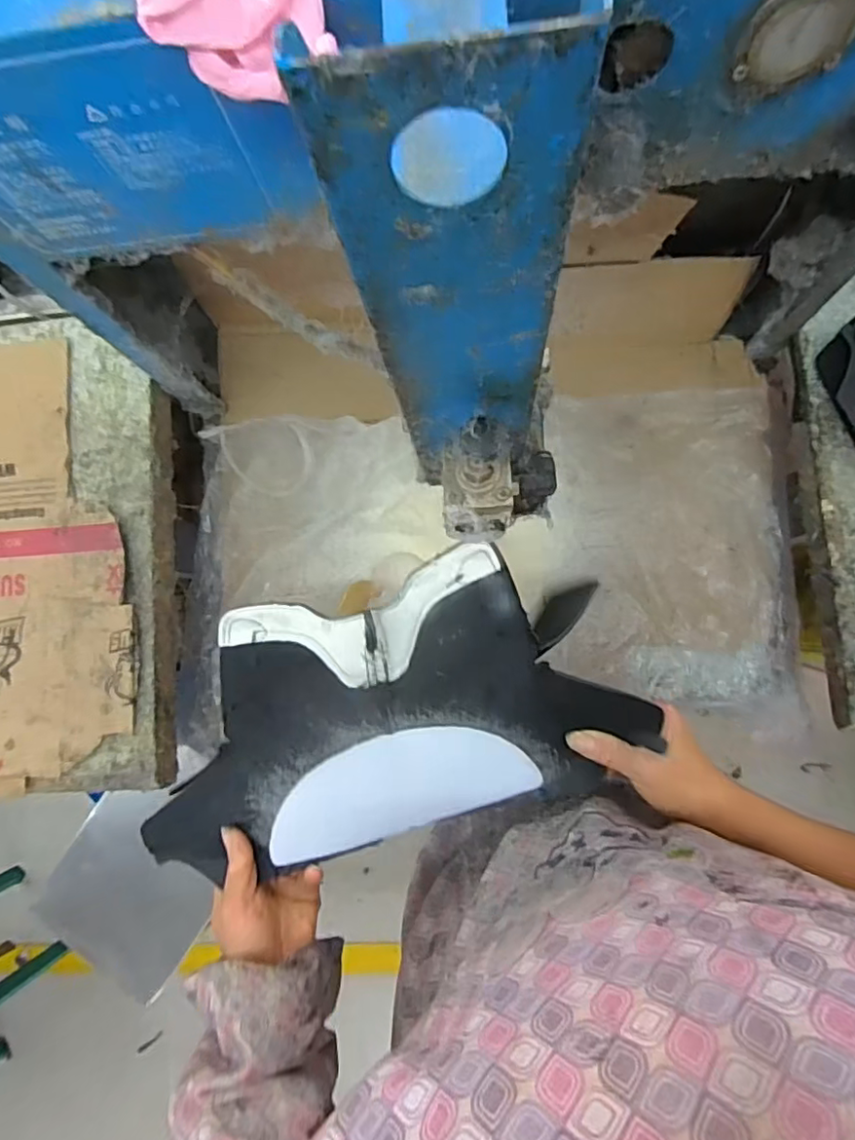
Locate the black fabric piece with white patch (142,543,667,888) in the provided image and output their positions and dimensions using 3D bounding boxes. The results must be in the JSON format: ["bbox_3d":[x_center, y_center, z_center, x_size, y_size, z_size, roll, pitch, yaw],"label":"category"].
[{"bbox_3d":[-0.031,0.100,0.429,0.348,0.056,0.182,-16,85,4],"label":"black fabric piece with white patch"}]

